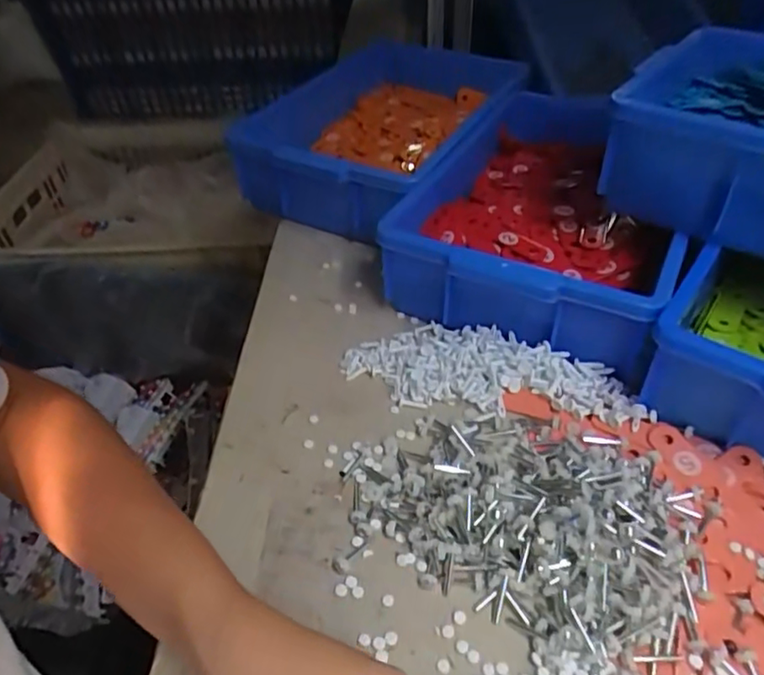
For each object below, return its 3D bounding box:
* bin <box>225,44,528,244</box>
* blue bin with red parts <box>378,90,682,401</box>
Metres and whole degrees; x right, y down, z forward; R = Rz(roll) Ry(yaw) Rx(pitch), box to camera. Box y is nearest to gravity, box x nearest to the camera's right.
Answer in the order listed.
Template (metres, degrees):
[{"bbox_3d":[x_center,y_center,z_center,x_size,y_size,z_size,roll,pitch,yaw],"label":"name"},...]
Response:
[{"bbox_3d":[0.006,-0.255,0.737,0.243,0.105,0.350,15,46,18],"label":"bin"},{"bbox_3d":[0.163,-0.123,0.589,0.246,0.092,0.322,18,47,21],"label":"blue bin with red parts"}]

